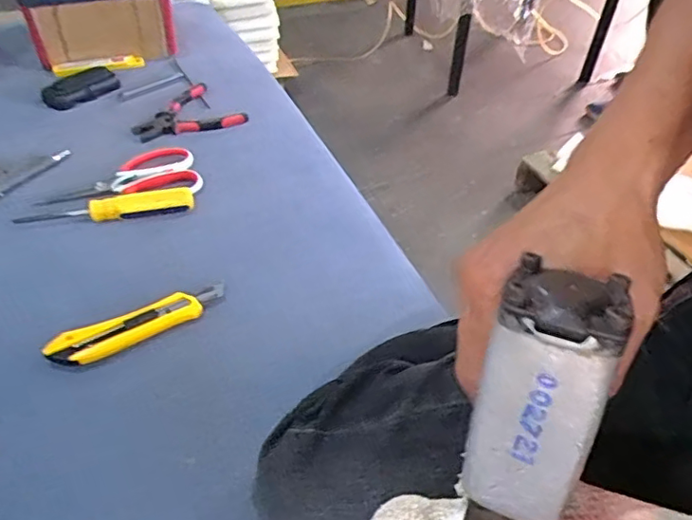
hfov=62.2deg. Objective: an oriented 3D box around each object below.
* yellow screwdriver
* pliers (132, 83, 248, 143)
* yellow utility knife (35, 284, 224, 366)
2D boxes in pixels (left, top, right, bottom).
[{"bbox_3d":[-0.276,-0.062,0.662,0.192,0.024,0.028,-4,46,-8],"label":"yellow screwdriver"},{"bbox_3d":[-0.236,-0.223,0.838,0.152,0.015,0.128,-16,49,-19],"label":"pliers"},{"bbox_3d":[-0.196,0.060,0.549,0.165,0.014,0.035,-23,51,-25],"label":"yellow utility knife"}]

